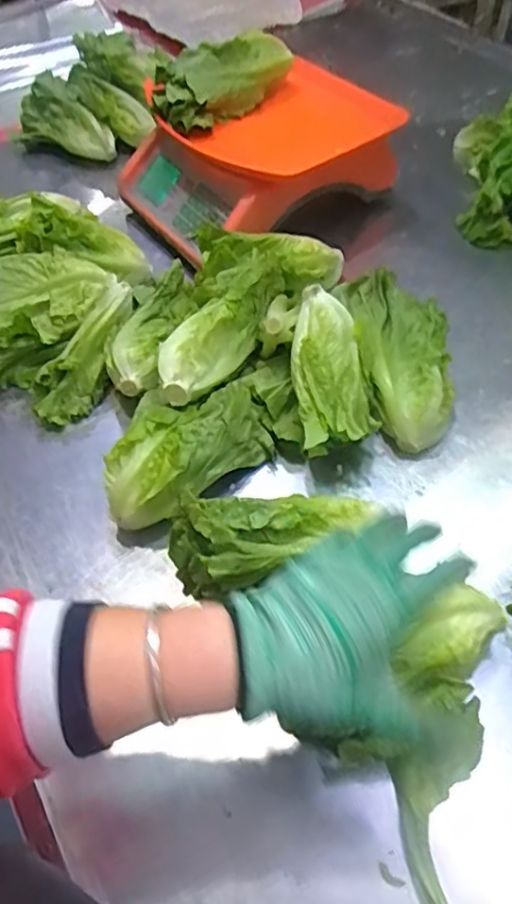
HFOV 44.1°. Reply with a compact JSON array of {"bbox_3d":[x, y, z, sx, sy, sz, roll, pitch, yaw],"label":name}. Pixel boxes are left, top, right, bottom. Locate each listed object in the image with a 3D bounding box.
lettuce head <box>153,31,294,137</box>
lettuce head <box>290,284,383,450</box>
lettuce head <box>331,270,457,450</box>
[{"bbox_3d":[-0.037,-0.447,0.753,0.185,0.059,0.065,-35,59,-21],"label":"lettuce head"},{"bbox_3d":[0.069,-0.079,0.577,0.071,0.046,0.154,-6,75,-1],"label":"lettuce head"},{"bbox_3d":[0.139,-0.102,0.616,0.093,0.065,0.197,-11,67,-4],"label":"lettuce head"}]

